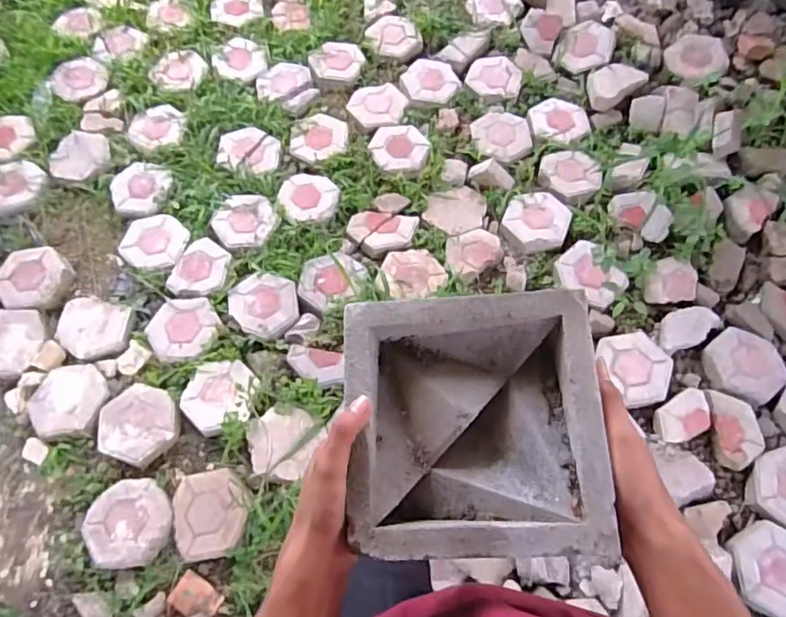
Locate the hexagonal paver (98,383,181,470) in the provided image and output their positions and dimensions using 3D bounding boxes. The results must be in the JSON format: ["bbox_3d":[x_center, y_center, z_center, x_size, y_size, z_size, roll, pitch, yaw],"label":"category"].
[{"bbox_3d":[-0.670,0.304,1.464,0.212,0.052,0.201,19,70,9],"label":"hexagonal paver"}]

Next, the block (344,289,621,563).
[{"bbox_3d":[0.062,0.093,0.447,0.191,0.070,0.195,-3,68,0],"label":"block"}]

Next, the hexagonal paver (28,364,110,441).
[{"bbox_3d":[-0.878,0.249,1.500,0.201,0.040,0.204,12,69,6],"label":"hexagonal paver"}]

